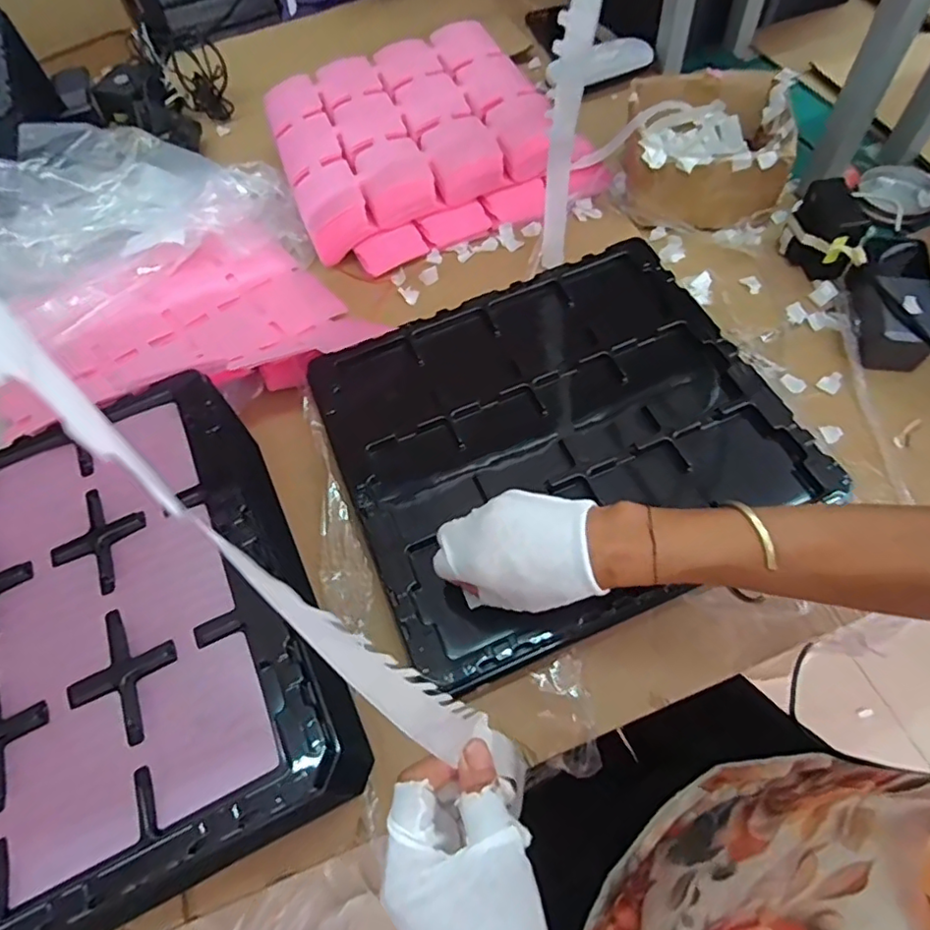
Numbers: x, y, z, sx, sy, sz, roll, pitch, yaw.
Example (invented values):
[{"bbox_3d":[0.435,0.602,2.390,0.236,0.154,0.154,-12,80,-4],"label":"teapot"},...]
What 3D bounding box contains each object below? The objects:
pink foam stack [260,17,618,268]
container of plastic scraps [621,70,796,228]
[{"bbox_3d":[-0.053,-0.413,0.731,0.353,0.075,0.344,-22,61,-8],"label":"pink foam stack"},{"bbox_3d":[0.272,-0.364,0.679,0.162,0.092,0.176,8,61,8],"label":"container of plastic scraps"}]

